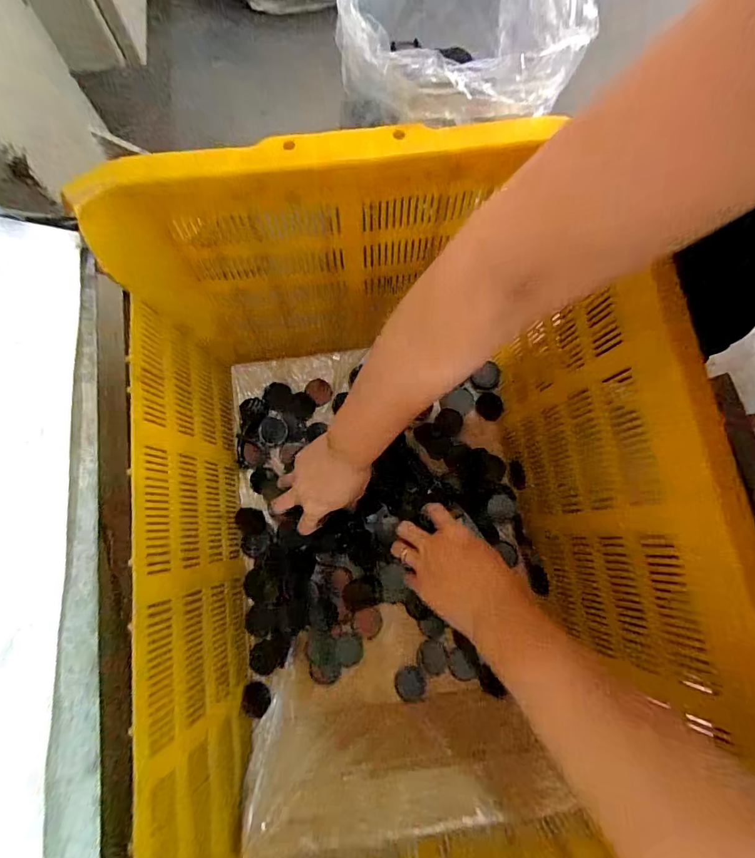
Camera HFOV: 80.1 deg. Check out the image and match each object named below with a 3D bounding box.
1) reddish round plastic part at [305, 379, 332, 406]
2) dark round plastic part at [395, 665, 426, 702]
[{"bbox_3d":[-0.074,-0.050,0.578,0.030,0.004,0.035,-43,82,-10],"label":"reddish round plastic part"},{"bbox_3d":[0.035,0.282,0.496,0.034,0.005,0.034,2,58,-4],"label":"dark round plastic part"}]

